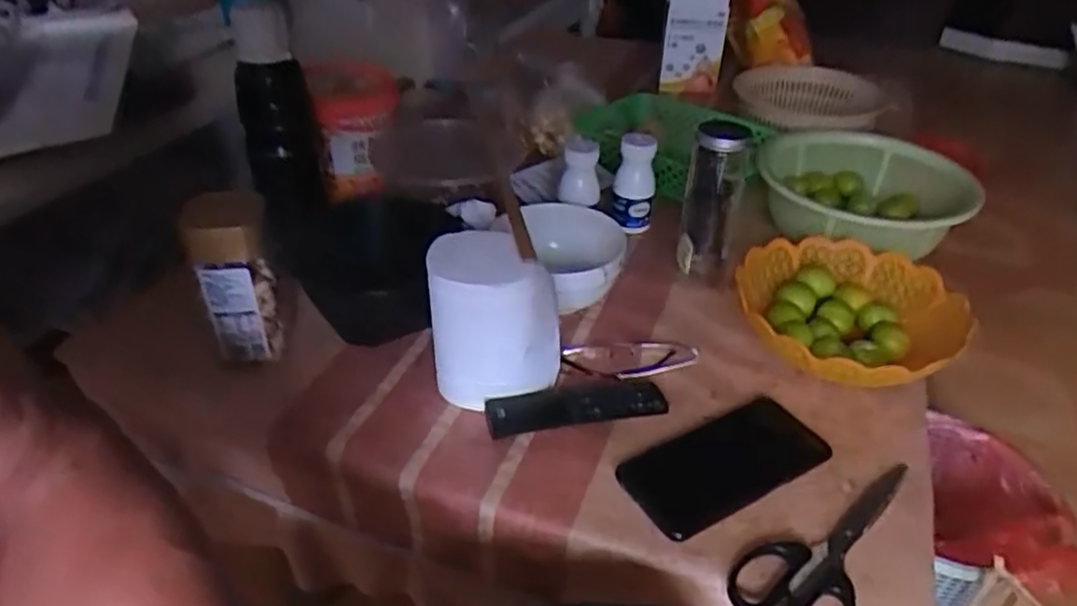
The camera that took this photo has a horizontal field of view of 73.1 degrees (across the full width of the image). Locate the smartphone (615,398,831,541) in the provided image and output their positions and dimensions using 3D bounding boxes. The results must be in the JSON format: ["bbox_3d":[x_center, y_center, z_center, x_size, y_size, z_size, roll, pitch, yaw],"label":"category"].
[{"bbox_3d":[0.144,0.121,0.563,0.166,0.007,0.075,-20,41,-26],"label":"smartphone"}]

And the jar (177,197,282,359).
[{"bbox_3d":[-0.254,-0.020,0.619,0.065,0.145,0.055,-7,37,-10],"label":"jar"}]

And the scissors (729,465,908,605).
[{"bbox_3d":[0.213,0.166,0.510,0.193,0.008,0.075,-27,44,-33],"label":"scissors"}]

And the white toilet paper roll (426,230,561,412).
[{"bbox_3d":[-0.039,0.016,0.594,0.099,0.127,0.078,21,41,26],"label":"white toilet paper roll"}]

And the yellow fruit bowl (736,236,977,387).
[{"bbox_3d":[0.288,0.015,0.675,0.194,0.056,0.191,0,36,0],"label":"yellow fruit bowl"}]

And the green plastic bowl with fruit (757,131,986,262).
[{"bbox_3d":[0.375,-0.122,0.847,0.221,0.063,0.254,8,37,10],"label":"green plastic bowl with fruit"}]

